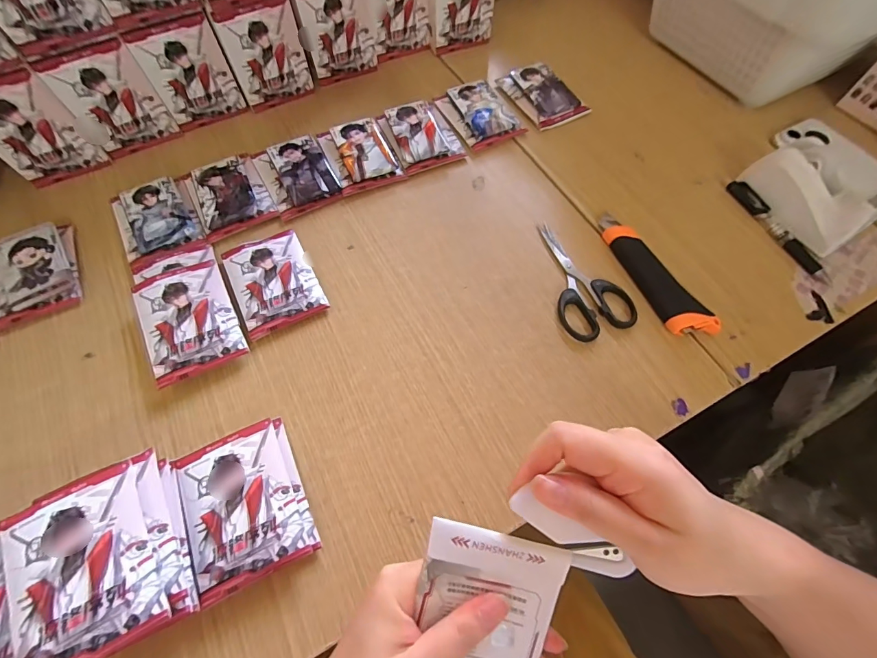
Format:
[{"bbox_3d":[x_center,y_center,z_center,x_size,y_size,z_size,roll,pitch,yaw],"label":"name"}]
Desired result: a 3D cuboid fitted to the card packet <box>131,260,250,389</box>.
[{"bbox_3d":[-0.217,-0.010,0.350,0.071,0.008,0.101,-24,73,-16],"label":"card packet"}]

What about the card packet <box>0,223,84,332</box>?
[{"bbox_3d":[-0.382,-0.051,0.379,0.076,0.020,0.096,-21,66,-10],"label":"card packet"}]

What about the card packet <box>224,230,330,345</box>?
[{"bbox_3d":[-0.155,-0.046,0.380,0.071,0.011,0.101,-25,67,-11],"label":"card packet"}]

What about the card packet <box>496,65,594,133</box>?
[{"bbox_3d":[0.123,-0.287,0.490,0.071,0.017,0.102,-23,66,-10],"label":"card packet"}]

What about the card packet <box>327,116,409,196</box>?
[{"bbox_3d":[-0.083,-0.192,0.447,0.067,0.019,0.089,-21,66,-10],"label":"card packet"}]

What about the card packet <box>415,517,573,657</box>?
[{"bbox_3d":[0.022,0.157,0.212,0.071,0.004,0.104,13,95,-1],"label":"card packet"}]

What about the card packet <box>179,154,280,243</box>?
[{"bbox_3d":[-0.216,-0.139,0.421,0.073,0.020,0.089,-26,67,-12],"label":"card packet"}]

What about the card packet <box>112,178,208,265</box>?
[{"bbox_3d":[-0.279,-0.110,0.409,0.076,0.019,0.094,-26,67,-12],"label":"card packet"}]

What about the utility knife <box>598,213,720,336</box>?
[{"bbox_3d":[0.197,-0.056,0.377,0.033,0.017,0.146,-20,66,-9],"label":"utility knife"}]

